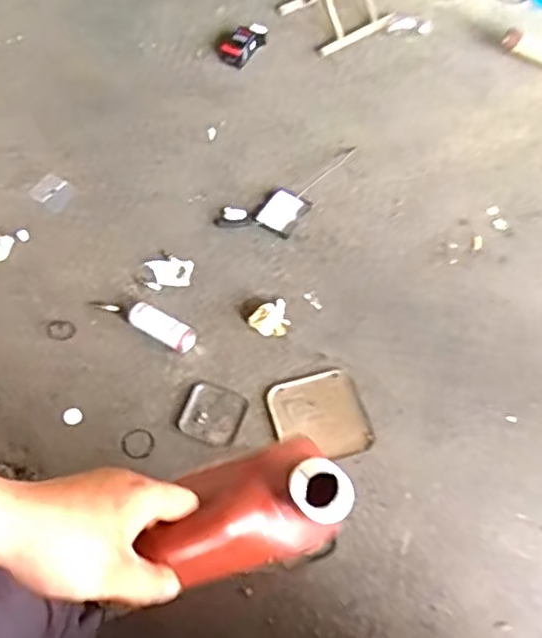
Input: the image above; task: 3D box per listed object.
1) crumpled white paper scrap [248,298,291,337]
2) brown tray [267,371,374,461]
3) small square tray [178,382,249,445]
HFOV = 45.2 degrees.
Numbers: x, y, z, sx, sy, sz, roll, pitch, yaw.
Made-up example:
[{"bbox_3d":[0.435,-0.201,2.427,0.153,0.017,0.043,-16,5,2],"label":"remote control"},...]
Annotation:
[{"bbox_3d":[-0.006,-0.003,1.620,0.101,0.042,0.105,0,63,0],"label":"crumpled white paper scrap"},{"bbox_3d":[0.113,0.228,1.507,0.210,0.030,0.213,-15,64,-8],"label":"brown tray"},{"bbox_3d":[-0.134,0.221,1.513,0.136,0.014,0.127,19,64,9],"label":"small square tray"}]

